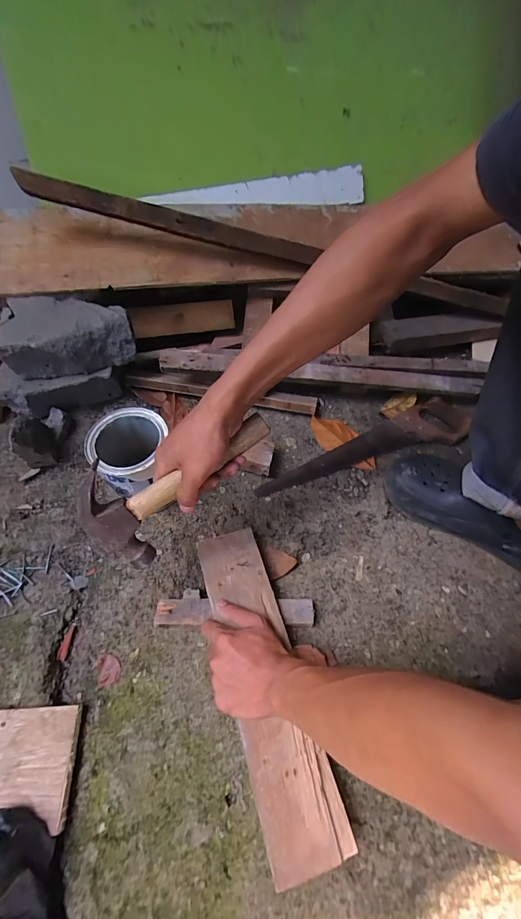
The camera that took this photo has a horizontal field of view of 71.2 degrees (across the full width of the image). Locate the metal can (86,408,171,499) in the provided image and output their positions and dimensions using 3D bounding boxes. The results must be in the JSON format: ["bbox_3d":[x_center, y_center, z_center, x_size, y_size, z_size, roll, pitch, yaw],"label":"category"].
[{"bbox_3d":[-0.184,0.003,0.534,0.104,0.114,0.104,-7,60,-9],"label":"metal can"}]

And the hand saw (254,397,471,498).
[{"bbox_3d":[0.195,-0.030,0.654,0.434,0.024,0.087,-16,60,-12],"label":"hand saw"}]

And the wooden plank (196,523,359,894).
[{"bbox_3d":[0.001,0.247,0.434,0.089,0.013,0.349,-12,57,-10],"label":"wooden plank"}]

